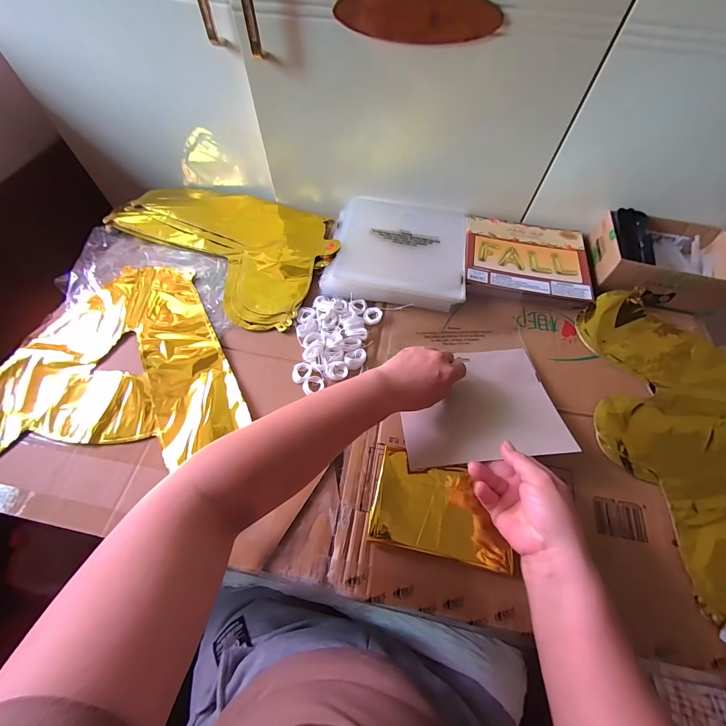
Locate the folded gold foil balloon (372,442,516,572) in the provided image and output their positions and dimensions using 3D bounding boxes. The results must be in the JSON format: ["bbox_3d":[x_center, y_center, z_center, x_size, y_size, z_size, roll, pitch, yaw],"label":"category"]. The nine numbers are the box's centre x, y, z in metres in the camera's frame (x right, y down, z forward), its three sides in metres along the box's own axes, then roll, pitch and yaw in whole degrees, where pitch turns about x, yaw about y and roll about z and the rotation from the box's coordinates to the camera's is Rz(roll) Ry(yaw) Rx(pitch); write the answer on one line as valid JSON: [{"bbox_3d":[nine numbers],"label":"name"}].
[{"bbox_3d":[0.090,0.161,0.373,0.151,0.014,0.100,11,61,5],"label":"folded gold foil balloon"}]

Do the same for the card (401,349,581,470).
[{"bbox_3d":[0.145,0.047,0.425,0.190,0.035,0.155,-3,62,-3],"label":"card"}]

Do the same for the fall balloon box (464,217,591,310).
[{"bbox_3d":[0.267,-0.167,0.542,0.195,0.027,0.173,9,61,3],"label":"fall balloon box"}]

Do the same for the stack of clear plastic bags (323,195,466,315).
[{"bbox_3d":[0.057,-0.184,0.544,0.215,0.030,0.214,9,61,4],"label":"stack of clear plastic bags"}]

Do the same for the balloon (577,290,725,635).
[{"bbox_3d":[0.399,0.098,0.409,0.198,0.018,0.428,11,62,4],"label":"balloon"}]

